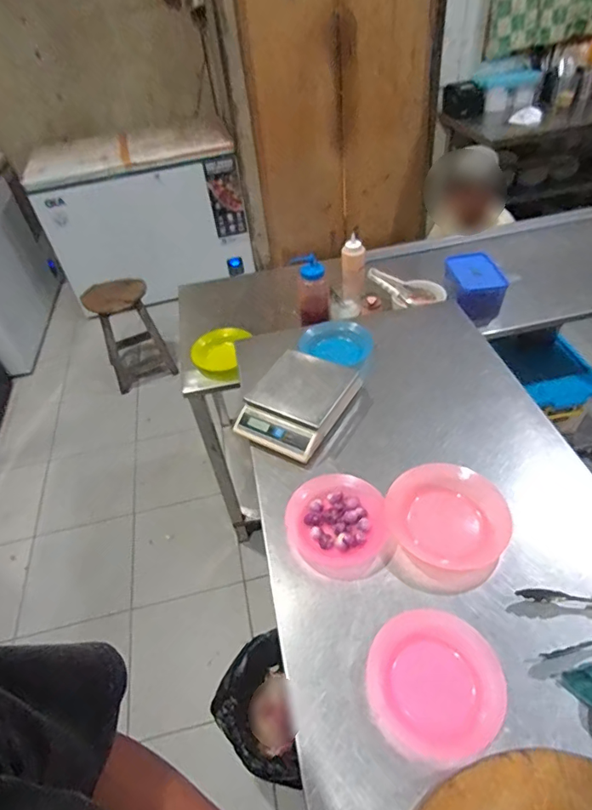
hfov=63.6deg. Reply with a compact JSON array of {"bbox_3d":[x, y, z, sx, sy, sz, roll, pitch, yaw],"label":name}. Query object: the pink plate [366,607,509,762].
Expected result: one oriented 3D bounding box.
[{"bbox_3d":[0.183,0.364,0.635,0.163,0.030,0.169,-4,45,4],"label":"pink plate"}]

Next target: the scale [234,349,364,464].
[{"bbox_3d":[-0.001,-0.012,0.983,0.198,0.066,0.229,22,52,26],"label":"scale"}]

